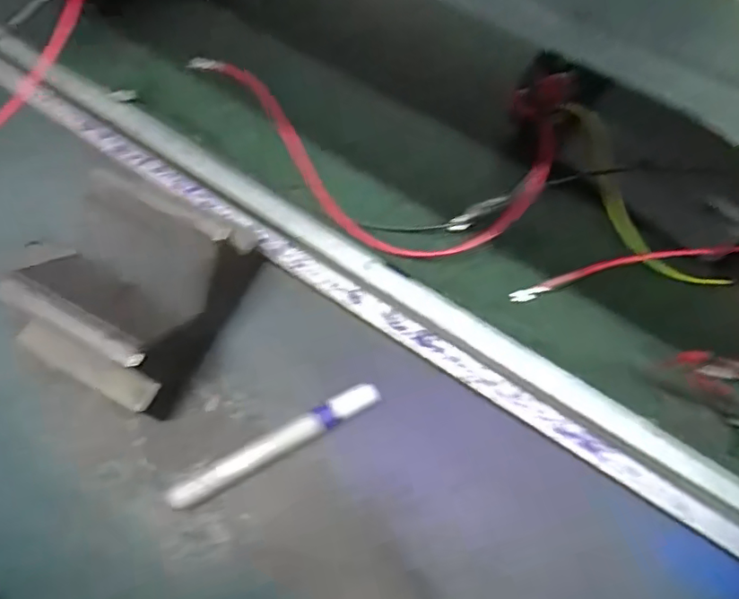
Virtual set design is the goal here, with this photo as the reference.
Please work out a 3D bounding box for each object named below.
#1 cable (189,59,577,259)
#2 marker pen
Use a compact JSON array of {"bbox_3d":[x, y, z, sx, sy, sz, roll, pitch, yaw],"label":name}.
[{"bbox_3d":[-0.001,-0.109,0.401,0.252,0.078,0.120,15,70,8],"label":"cable"},{"bbox_3d":[-0.060,0.095,0.363,0.145,0.014,0.016,-28,70,-9],"label":"marker pen"}]

